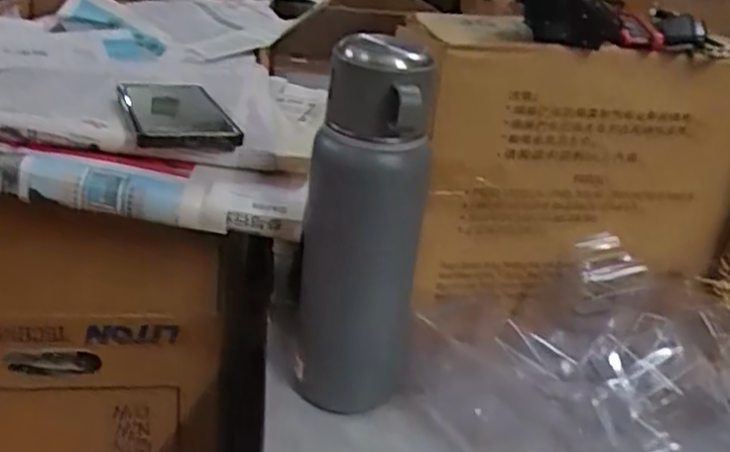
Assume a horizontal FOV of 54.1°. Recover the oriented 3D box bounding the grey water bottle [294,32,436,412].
[{"bbox_3d":[-0.002,0.010,0.515,0.085,0.271,0.072,5,27,-3],"label":"grey water bottle"}]

